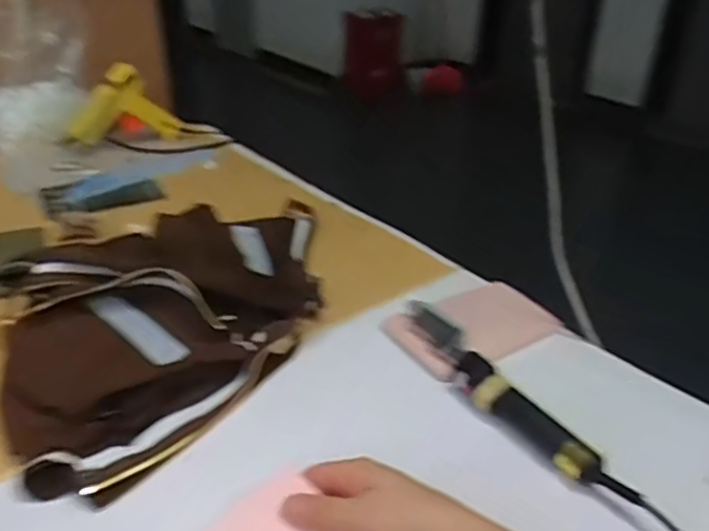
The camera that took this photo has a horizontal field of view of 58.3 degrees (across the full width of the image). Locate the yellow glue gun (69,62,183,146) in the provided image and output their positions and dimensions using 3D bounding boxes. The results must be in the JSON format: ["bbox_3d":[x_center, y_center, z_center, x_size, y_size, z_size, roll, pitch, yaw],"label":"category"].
[{"bbox_3d":[-0.421,-0.278,1.157,0.203,0.145,0.050,-15,33,-26],"label":"yellow glue gun"}]

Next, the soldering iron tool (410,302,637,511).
[{"bbox_3d":[0.133,0.120,0.600,0.040,0.029,0.288,-16,34,-27],"label":"soldering iron tool"}]

